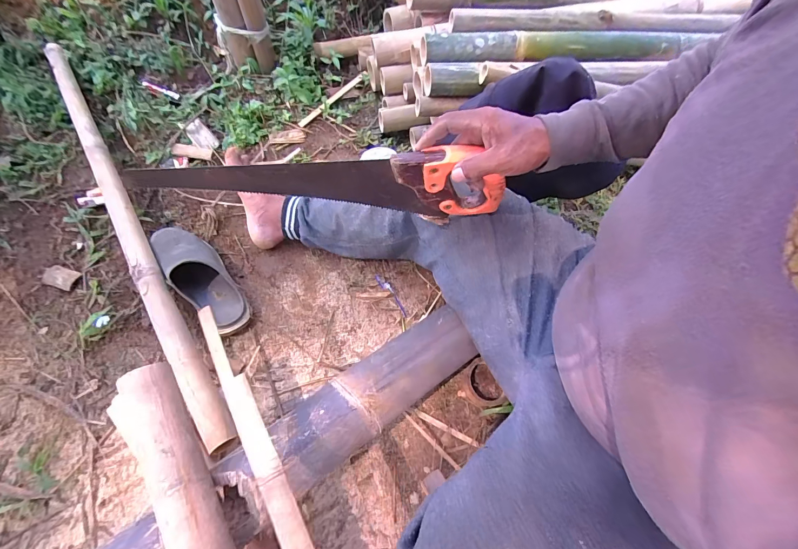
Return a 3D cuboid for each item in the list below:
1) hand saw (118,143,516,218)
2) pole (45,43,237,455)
[{"bbox_3d":[-0.082,-0.112,0.429,0.429,0.116,0.024,0,65,-7],"label":"hand saw"},{"bbox_3d":[-0.571,-0.148,0.703,0.047,0.032,1.076,-32,69,-14],"label":"pole"}]

